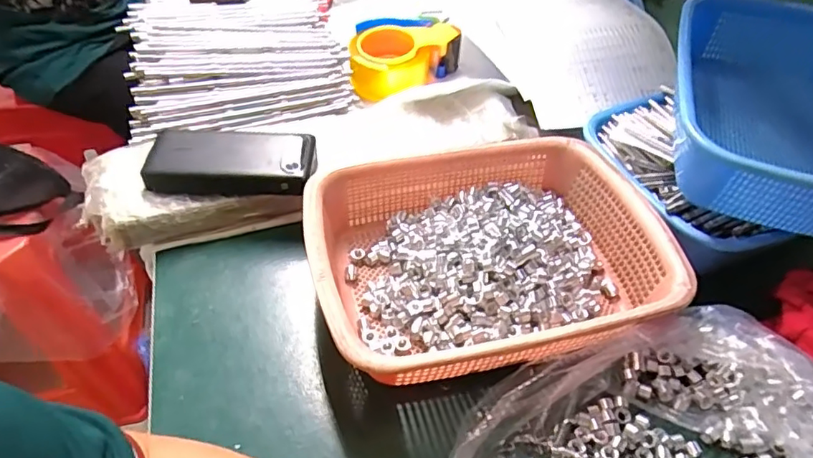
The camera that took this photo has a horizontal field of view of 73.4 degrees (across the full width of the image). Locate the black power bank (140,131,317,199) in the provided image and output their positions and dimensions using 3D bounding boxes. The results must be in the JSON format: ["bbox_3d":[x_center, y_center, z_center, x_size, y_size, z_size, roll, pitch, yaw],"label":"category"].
[{"bbox_3d":[-0.167,-0.066,0.527,0.153,0.024,0.079,5,47,1],"label":"black power bank"}]

